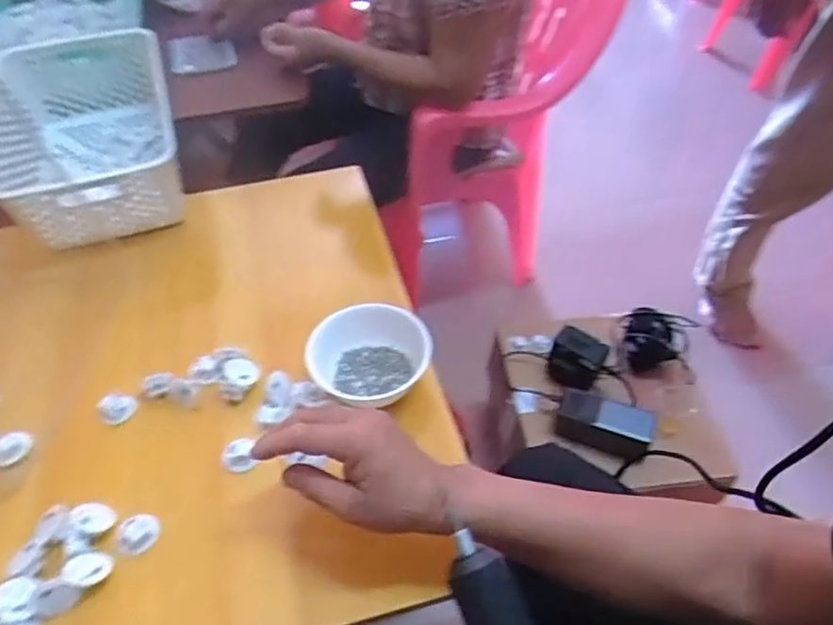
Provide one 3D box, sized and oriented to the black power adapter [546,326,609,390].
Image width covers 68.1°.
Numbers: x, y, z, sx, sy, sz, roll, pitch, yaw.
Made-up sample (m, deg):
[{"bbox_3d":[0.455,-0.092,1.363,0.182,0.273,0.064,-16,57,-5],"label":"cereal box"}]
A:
[{"bbox_3d":[0.241,0.071,0.924,0.079,0.069,0.054,25,52,22],"label":"black power adapter"}]

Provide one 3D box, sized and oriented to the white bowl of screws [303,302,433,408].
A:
[{"bbox_3d":[-0.044,0.048,0.597,0.116,0.048,0.108,-1,47,1],"label":"white bowl of screws"}]

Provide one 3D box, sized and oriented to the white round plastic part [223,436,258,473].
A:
[{"bbox_3d":[-0.161,0.128,0.558,0.031,0.010,0.032,-1,47,1],"label":"white round plastic part"}]

